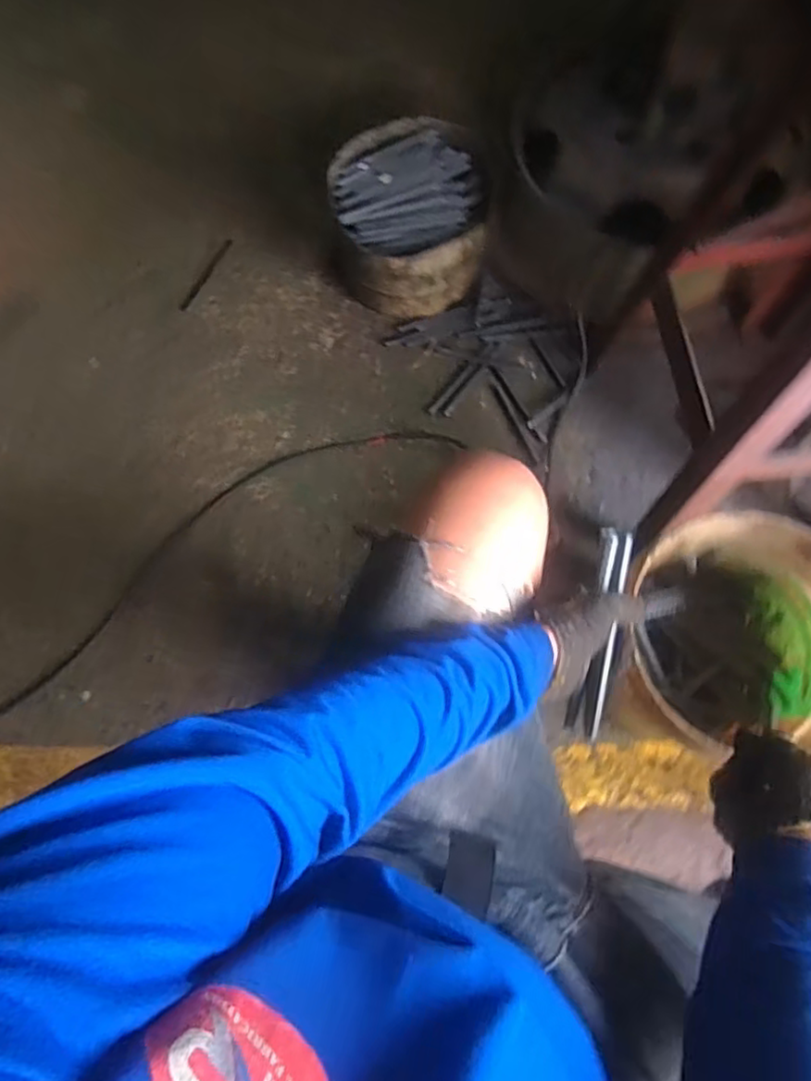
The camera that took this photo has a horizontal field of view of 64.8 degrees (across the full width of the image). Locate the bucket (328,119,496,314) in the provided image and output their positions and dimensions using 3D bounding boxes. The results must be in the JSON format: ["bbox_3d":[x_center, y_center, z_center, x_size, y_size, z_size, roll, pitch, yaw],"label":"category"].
[{"bbox_3d":[0.009,-0.591,1.194,0.293,0.166,0.301,2,75,3],"label":"bucket"}]

